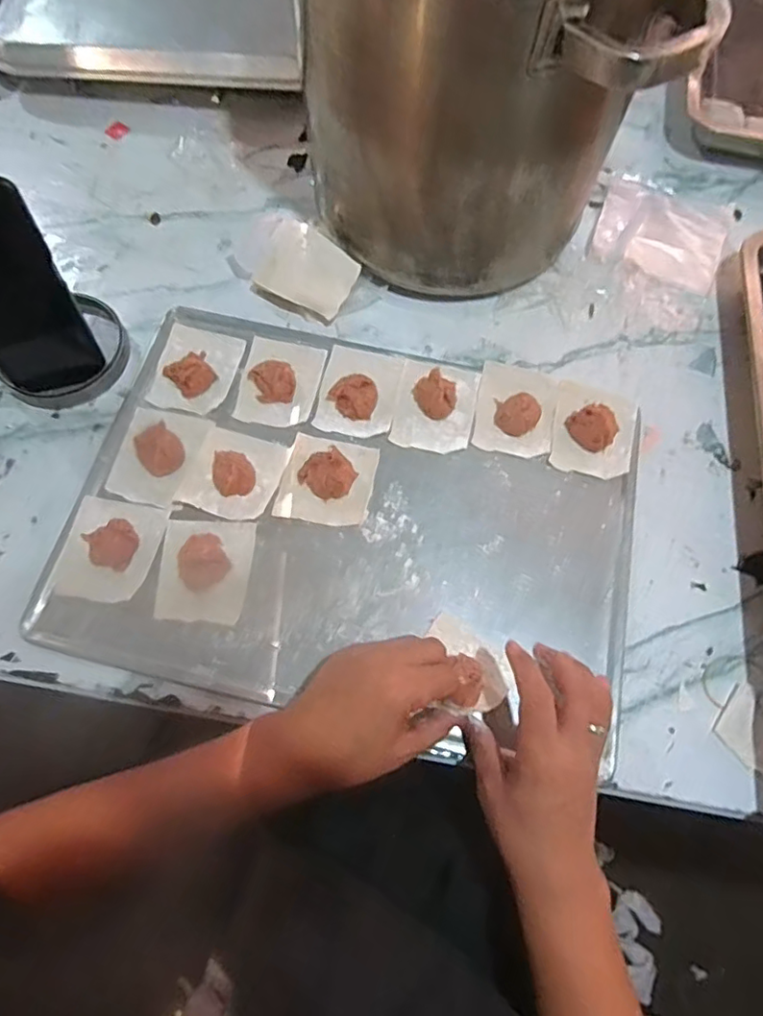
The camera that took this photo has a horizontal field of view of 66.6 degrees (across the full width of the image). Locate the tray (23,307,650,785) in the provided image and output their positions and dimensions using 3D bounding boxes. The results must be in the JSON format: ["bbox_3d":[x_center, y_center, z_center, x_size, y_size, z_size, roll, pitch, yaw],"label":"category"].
[{"bbox_3d":[-0.018,0.000,0.481,0.455,0.023,0.326,14,69,4],"label":"tray"}]

